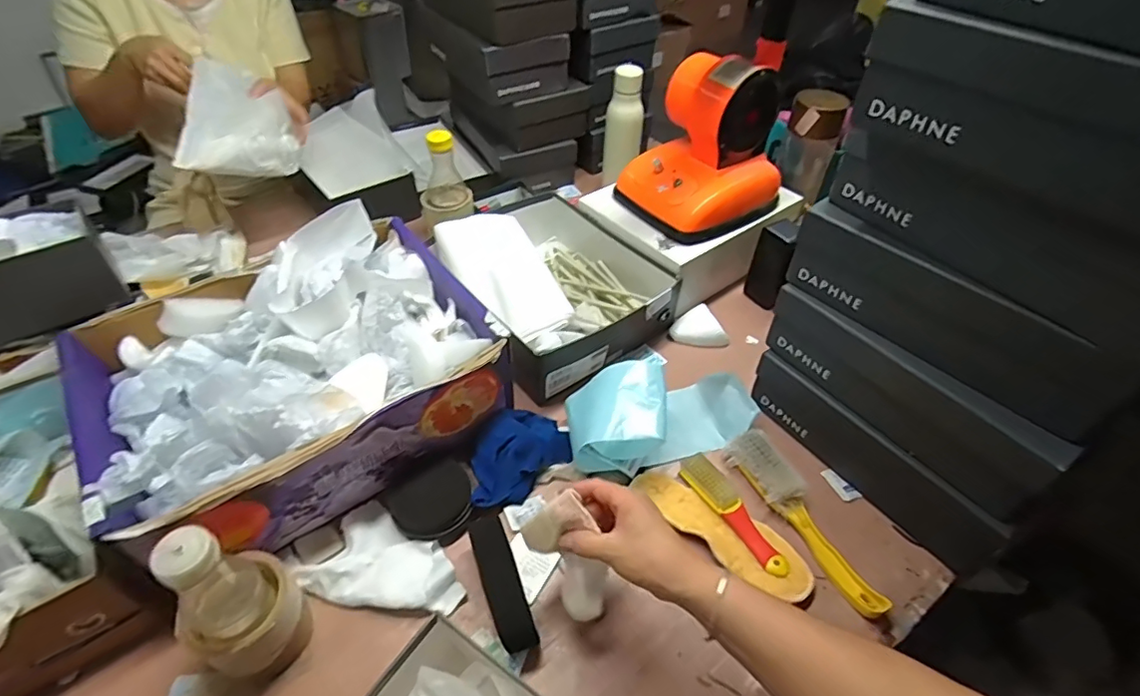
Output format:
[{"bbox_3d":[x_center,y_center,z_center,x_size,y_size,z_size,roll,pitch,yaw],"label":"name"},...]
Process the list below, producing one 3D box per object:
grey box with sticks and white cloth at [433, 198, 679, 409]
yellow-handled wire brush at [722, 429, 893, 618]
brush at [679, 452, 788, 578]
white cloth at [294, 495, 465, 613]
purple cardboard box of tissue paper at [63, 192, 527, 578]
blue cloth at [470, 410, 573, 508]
[{"bbox_3d":[-0.053,-0.107,0.843,0.280,0.101,0.354,-31,54,-28],"label":"grey box with sticks and white cloth"},{"bbox_3d":[0.253,0.185,0.619,0.052,0.029,0.223,-15,48,-15],"label":"yellow-handled wire brush"},{"bbox_3d":[0.183,0.180,0.625,0.031,0.018,0.156,-23,51,-22],"label":"brush"},{"bbox_3d":[-0.193,0.233,0.582,0.155,0.023,0.106,27,51,22],"label":"white cloth"},{"bbox_3d":[-0.313,0.021,0.651,0.409,0.158,0.315,-25,52,-24],"label":"purple cardboard box of tissue paper"},{"bbox_3d":[-0.071,0.125,0.663,0.130,0.043,0.097,-32,55,-28],"label":"blue cloth"}]

